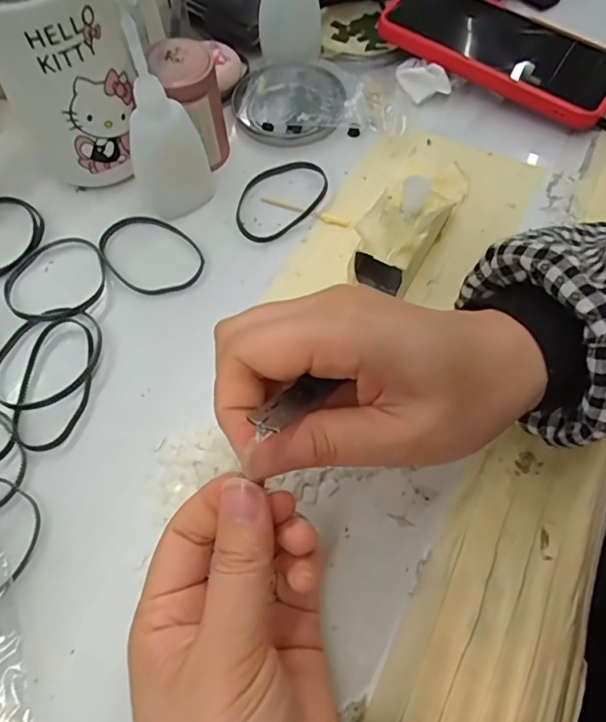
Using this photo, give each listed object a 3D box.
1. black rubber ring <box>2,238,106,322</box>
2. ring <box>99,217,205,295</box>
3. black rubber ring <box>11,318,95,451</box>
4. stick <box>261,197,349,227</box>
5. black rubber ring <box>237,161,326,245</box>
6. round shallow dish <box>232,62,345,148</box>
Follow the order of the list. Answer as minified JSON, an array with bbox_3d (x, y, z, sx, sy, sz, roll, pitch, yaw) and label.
[{"bbox_3d":[-0.144,-0.049,0.304,0.053,0.010,0.061,18,64,10],"label":"black rubber ring"},{"bbox_3d":[-0.092,-0.064,0.313,0.067,0.005,0.047,34,68,17],"label":"ring"},{"bbox_3d":[-0.131,0.010,0.273,0.036,0.007,0.072,-2,62,0],"label":"black rubber ring"},{"bbox_3d":[0.001,-0.096,0.328,0.059,0.004,0.007,22,65,12],"label":"stick"},{"bbox_3d":[-0.017,-0.105,0.332,0.070,0.006,0.049,-41,69,-18],"label":"black rubber ring"},{"bbox_3d":[-0.010,-0.185,0.370,0.077,0.010,0.079,0,62,1],"label":"round shallow dish"}]

